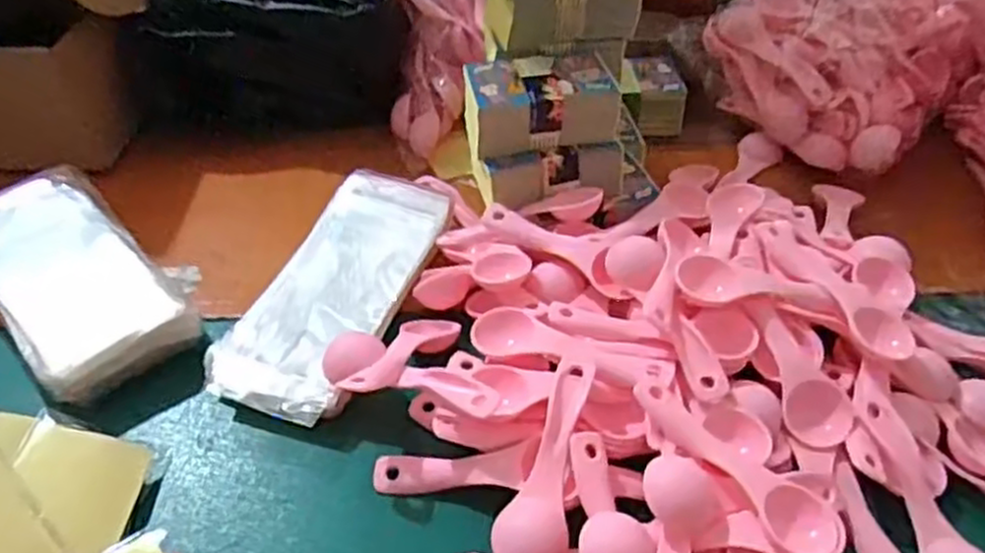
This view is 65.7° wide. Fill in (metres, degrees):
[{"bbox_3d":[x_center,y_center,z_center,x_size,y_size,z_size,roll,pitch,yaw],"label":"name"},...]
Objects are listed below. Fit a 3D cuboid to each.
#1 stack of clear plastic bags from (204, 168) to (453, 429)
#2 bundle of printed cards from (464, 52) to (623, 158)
[{"bbox_3d":[-0.097,0.009,0.489,0.087,0.039,0.196,17,46,14],"label":"stack of clear plastic bags"},{"bbox_3d":[0.030,-0.116,0.504,0.095,0.035,0.061,-5,45,-8],"label":"bundle of printed cards"}]

